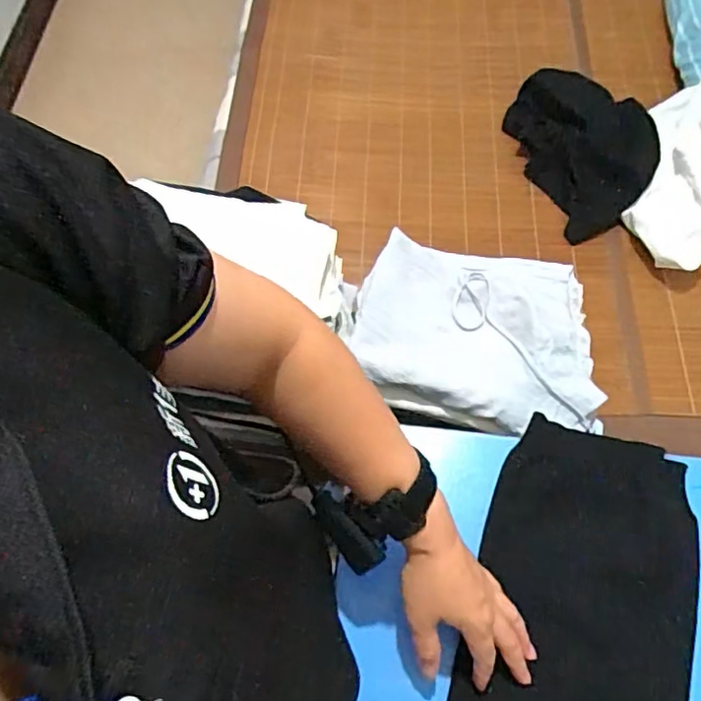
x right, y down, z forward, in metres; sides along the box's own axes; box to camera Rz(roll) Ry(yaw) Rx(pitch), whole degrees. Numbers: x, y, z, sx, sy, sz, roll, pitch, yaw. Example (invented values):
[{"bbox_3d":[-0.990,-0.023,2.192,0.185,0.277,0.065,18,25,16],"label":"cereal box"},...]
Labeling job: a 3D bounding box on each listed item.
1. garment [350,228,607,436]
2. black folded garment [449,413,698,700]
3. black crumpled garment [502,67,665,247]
[{"bbox_3d":[0.165,-0.022,0.766,0.309,0.046,0.233,11,65,7],"label":"garment"},{"bbox_3d":[0.183,0.300,0.475,0.190,0.014,0.482,7,66,5],"label":"black folded garment"},{"bbox_3d":[0.457,-0.397,1.142,0.251,0.059,0.349,-19,65,-7],"label":"black crumpled garment"}]

